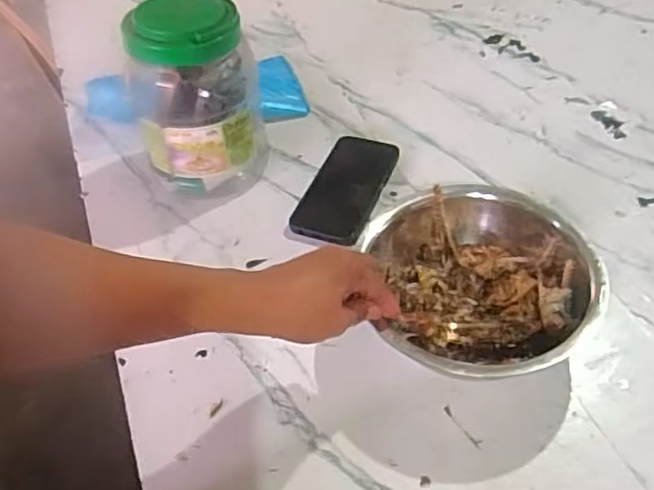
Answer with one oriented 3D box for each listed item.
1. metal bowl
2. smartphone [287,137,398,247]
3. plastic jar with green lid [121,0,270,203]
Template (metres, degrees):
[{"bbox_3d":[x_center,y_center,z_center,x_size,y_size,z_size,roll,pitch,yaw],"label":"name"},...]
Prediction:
[{"bbox_3d":[0.132,0.035,0.585,0.212,0.070,0.200,-2,47,2],"label":"metal bowl"},{"bbox_3d":[0.024,-0.067,0.745,0.082,0.010,0.174,14,49,16],"label":"smartphone"},{"bbox_3d":[-0.147,-0.156,0.717,0.131,0.211,0.123,-2,47,2],"label":"plastic jar with green lid"}]

